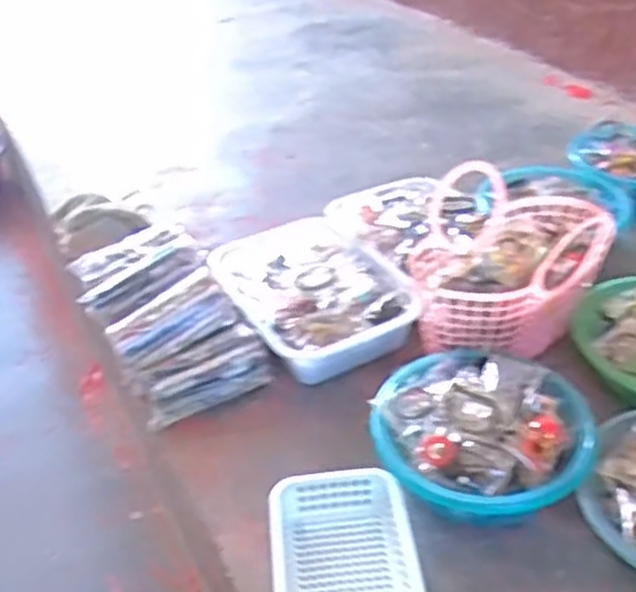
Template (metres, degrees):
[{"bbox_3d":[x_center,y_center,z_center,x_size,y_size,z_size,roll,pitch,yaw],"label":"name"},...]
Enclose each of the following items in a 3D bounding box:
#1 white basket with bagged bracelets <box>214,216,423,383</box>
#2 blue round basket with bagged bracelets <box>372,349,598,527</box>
[{"bbox_3d":[-0.011,-0.008,1.057,0.211,0.070,0.282,-20,40,-23],"label":"white basket with bagged bracelets"},{"bbox_3d":[0.171,0.145,0.815,0.221,0.077,0.194,12,38,18],"label":"blue round basket with bagged bracelets"}]

